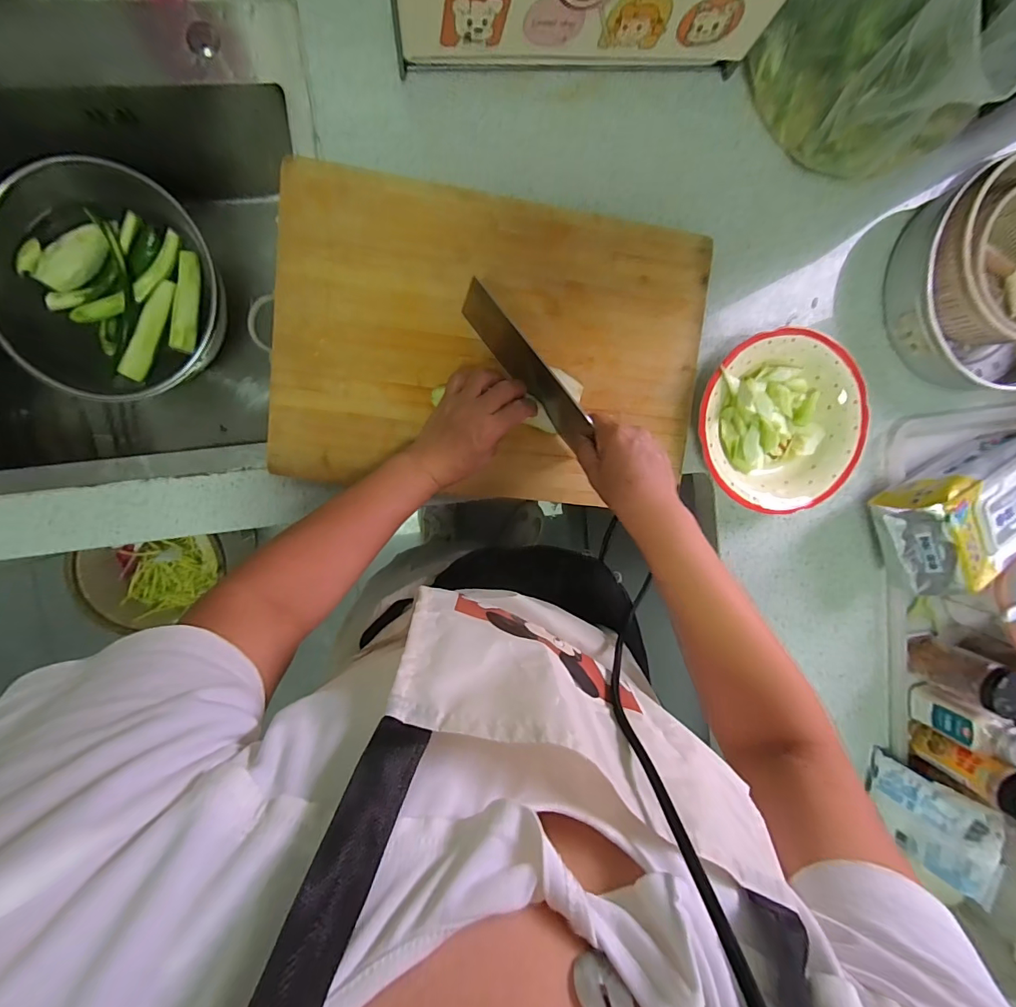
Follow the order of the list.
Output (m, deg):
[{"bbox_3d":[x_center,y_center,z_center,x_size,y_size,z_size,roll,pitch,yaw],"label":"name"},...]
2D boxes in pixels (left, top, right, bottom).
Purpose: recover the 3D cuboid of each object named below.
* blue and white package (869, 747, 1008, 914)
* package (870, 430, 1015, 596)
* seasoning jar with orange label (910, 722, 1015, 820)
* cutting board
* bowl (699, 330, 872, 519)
[{"bbox_3d":[0.527,0.401,0.575,0.029,0.137,0.099,36,81,-37],"label":"blue and white package"},{"bbox_3d":[0.560,0.006,0.553,0.233,0.103,0.119,-26,99,-2],"label":"package"},{"bbox_3d":[0.585,0.332,0.579,0.052,0.131,0.052,-1,97,-6],"label":"seasoning jar with orange label"},{"bbox_3d":[-0.012,-0.163,0.502,0.448,0.036,0.308,6,97,-6],"label":"cutting board"},{"bbox_3d":[0.317,-0.095,0.538,0.196,0.053,0.196,-1,97,-6],"label":"bowl"}]

